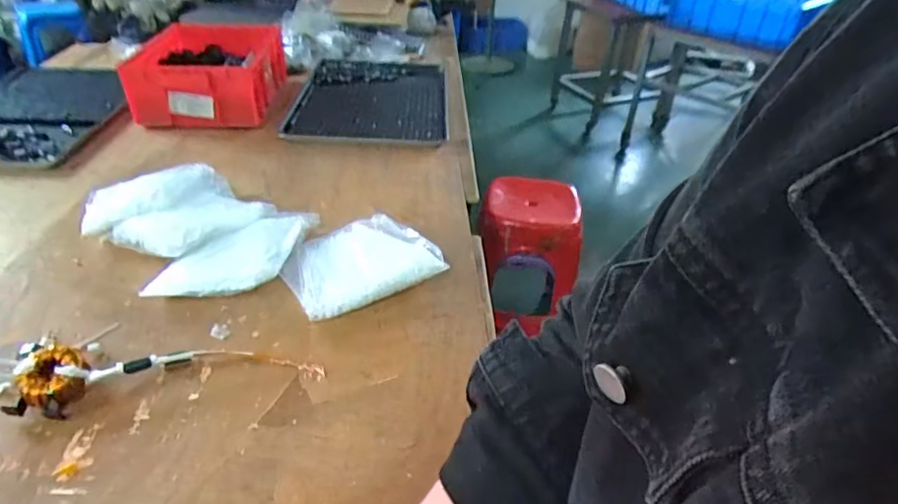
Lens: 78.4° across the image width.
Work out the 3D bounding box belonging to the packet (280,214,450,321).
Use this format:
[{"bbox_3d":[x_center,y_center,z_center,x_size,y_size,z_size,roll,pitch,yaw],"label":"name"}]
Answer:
[{"bbox_3d":[-0.145,0.008,0.881,0.224,0.030,0.203,-15,38,-24],"label":"packet"}]

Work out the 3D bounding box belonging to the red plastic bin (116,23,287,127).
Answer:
[{"bbox_3d":[-0.595,-0.438,1.342,0.308,0.140,0.333,0,35,-5],"label":"red plastic bin"}]

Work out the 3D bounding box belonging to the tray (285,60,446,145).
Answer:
[{"bbox_3d":[-0.200,-0.409,1.443,0.381,0.035,0.603,1,35,-3],"label":"tray"}]

